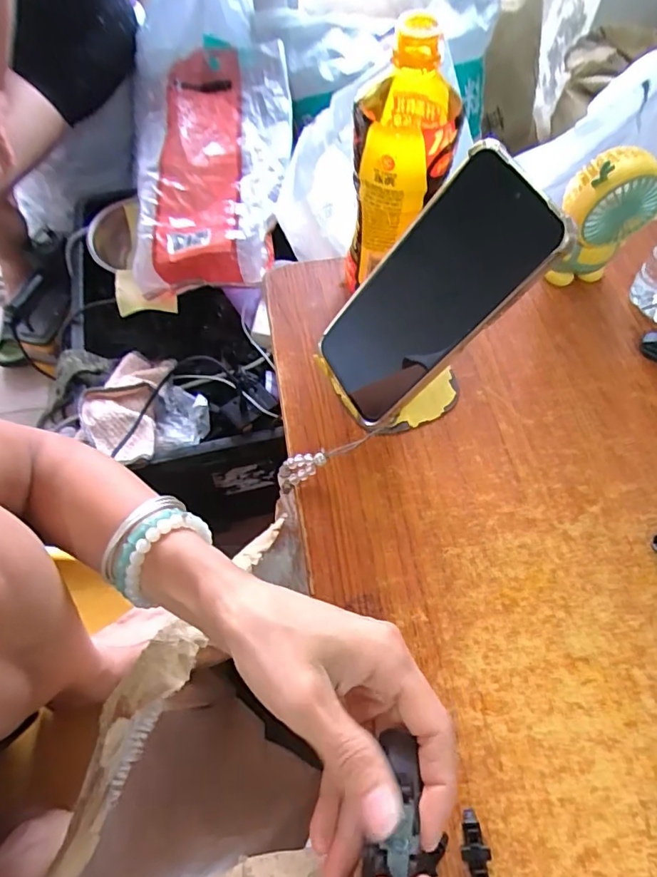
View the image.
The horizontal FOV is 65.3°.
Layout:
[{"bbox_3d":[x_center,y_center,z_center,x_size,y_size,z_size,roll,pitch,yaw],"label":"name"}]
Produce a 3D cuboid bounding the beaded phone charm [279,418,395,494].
[{"bbox_3d":[0.005,0.011,0.355,0.090,0.010,0.020,-25,62,13],"label":"beaded phone charm"}]

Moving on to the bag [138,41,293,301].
[{"bbox_3d":[-0.182,-0.428,0.808,0.249,0.132,0.431,-3,61,-1],"label":"bag"}]

